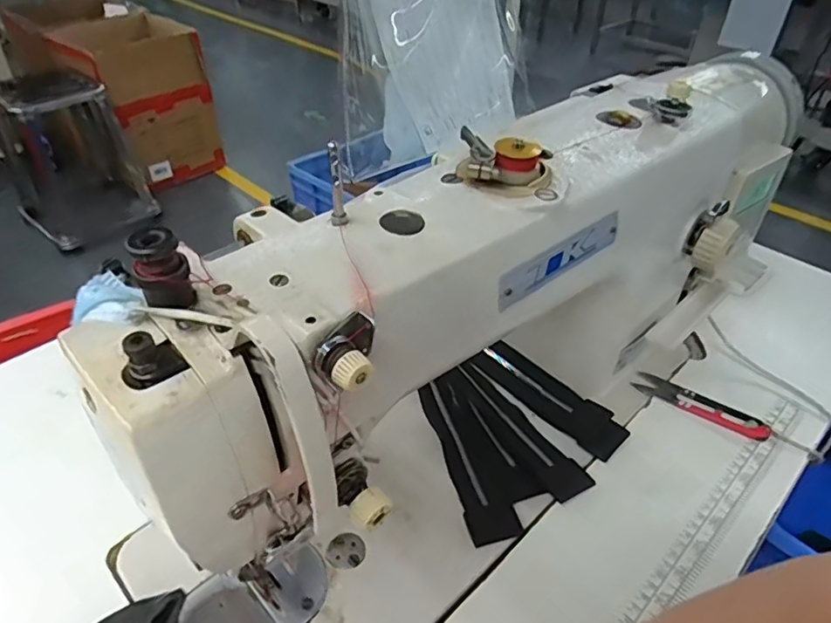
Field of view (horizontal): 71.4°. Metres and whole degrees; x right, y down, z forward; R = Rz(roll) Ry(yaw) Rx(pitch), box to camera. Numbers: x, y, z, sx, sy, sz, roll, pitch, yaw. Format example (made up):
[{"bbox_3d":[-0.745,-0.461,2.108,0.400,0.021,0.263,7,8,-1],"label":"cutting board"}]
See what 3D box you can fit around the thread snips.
[{"bbox_3d":[0.230,0.076,0.469,0.101,0.008,0.022,26,46,26],"label":"thread snips"}]

